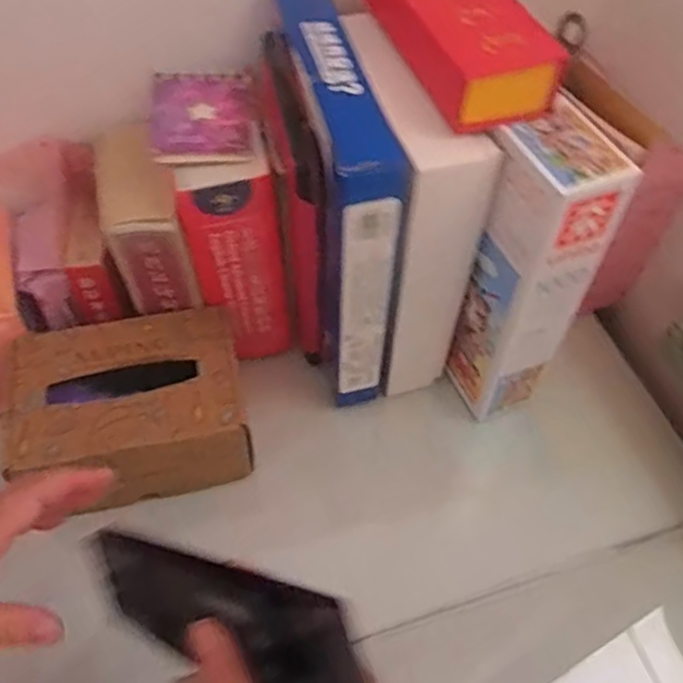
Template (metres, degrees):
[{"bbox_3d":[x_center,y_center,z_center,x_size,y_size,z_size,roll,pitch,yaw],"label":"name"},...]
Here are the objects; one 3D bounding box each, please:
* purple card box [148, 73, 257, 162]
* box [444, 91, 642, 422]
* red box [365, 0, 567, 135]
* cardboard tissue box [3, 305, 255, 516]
[{"bbox_3d":[-0.109,-0.180,0.531,0.079,0.015,0.102,-5,54,-7],"label":"purple card box"},{"bbox_3d":[0.142,-0.036,0.541,0.071,0.292,0.080,-23,58,-19],"label":"box"},{"bbox_3d":[0.073,-0.226,0.470,0.075,0.045,0.187,-17,56,-15],"label":"red box"},{"bbox_3d":[-0.178,0.063,0.577,0.180,0.103,0.130,-10,55,-10],"label":"cardboard tissue box"}]

